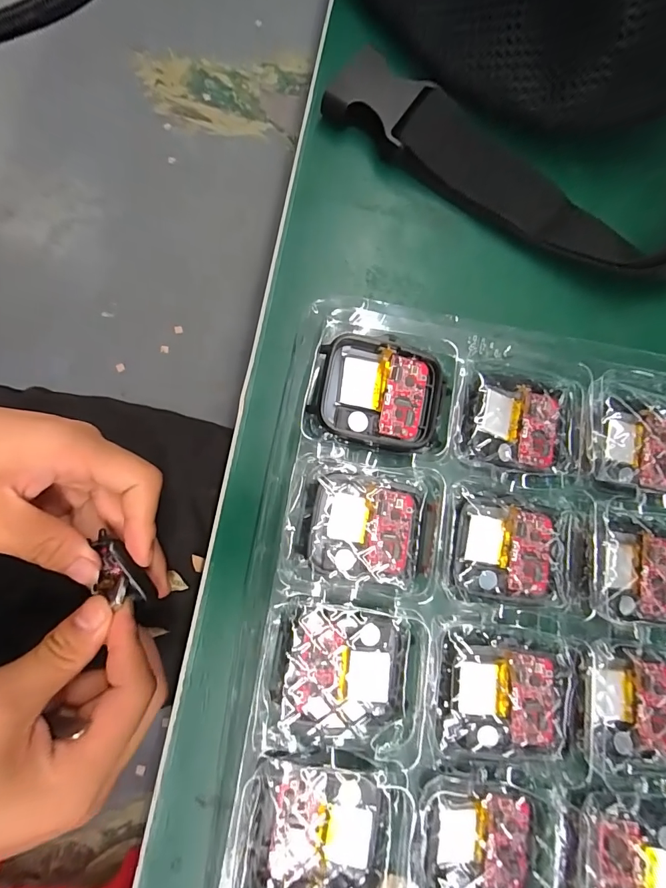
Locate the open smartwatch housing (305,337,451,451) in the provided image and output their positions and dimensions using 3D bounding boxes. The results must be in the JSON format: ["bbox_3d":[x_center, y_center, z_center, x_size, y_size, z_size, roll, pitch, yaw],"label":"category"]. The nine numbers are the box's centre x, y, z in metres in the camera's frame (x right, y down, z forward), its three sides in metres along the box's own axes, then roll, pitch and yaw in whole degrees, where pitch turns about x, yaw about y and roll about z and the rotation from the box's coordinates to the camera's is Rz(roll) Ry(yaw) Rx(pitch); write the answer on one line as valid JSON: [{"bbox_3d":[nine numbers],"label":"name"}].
[{"bbox_3d":[0.017,-0.017,0.152,0.046,0.016,0.037,13,80,-6],"label":"open smartwatch housing"}]

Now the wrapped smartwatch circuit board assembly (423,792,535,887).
[{"bbox_3d":[0.050,0.137,0.137,0.038,0.008,0.028,5,81,-7],"label":"wrapped smartwatch circuit board assembly"}]

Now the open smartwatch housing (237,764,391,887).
[{"bbox_3d":[-0.005,0.125,0.130,0.045,0.011,0.039,7,81,-7],"label":"open smartwatch housing"}]

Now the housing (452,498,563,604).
[{"bbox_3d":[0.066,0.041,0.154,0.039,0.008,0.037,8,81,-6],"label":"housing"}]

